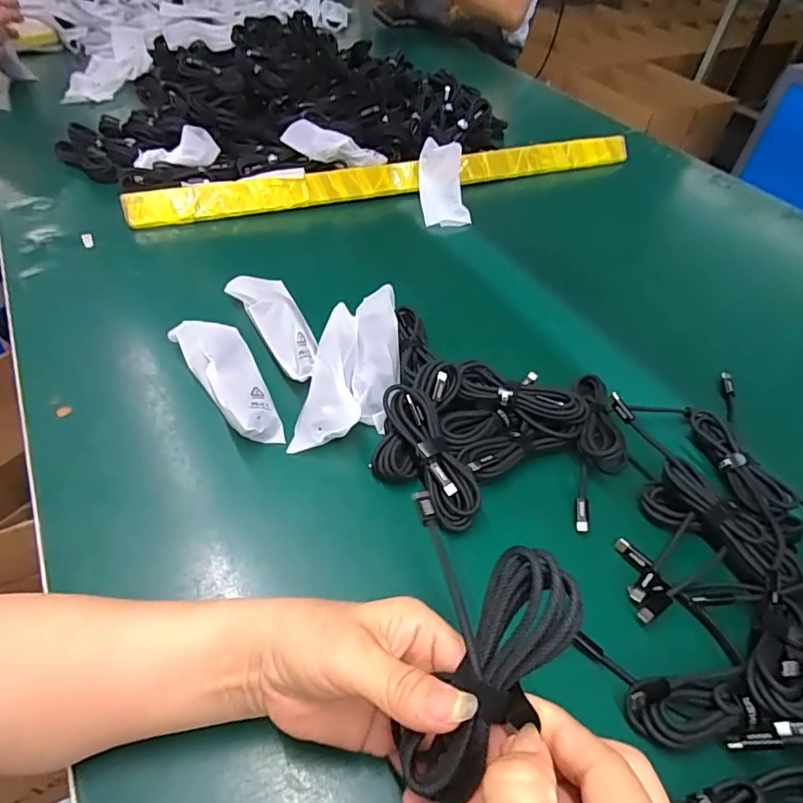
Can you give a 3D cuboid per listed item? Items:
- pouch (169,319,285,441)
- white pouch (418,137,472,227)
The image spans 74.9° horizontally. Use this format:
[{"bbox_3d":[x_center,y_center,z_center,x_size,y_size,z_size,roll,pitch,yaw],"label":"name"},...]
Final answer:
[{"bbox_3d":[-0.148,-0.022,0.451,0.049,0.038,0.147,-25,54,-25],"label":"pouch"},{"bbox_3d":[0.056,-0.299,0.715,0.064,0.016,0.149,1,65,-4],"label":"white pouch"}]

